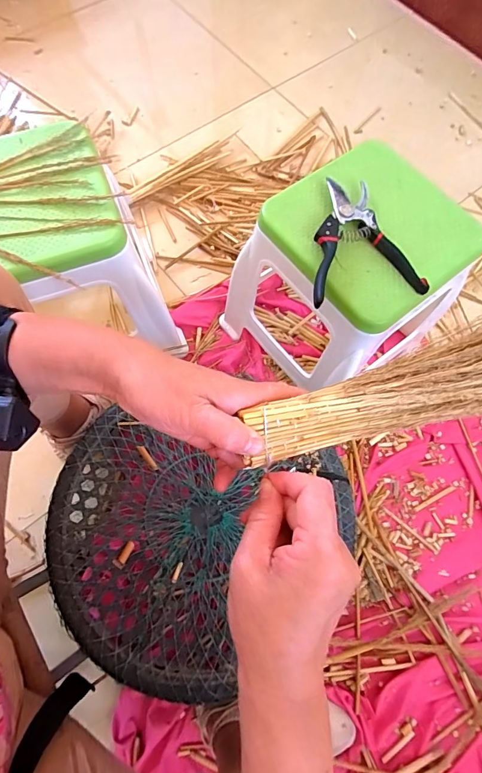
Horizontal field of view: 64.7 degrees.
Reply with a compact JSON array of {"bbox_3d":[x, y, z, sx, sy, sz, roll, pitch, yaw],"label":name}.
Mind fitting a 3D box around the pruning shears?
[{"bbox_3d":[0.150,-0.192,0.491,0.139,0.019,0.172,-6,73,-5],"label":"pruning shears"}]

